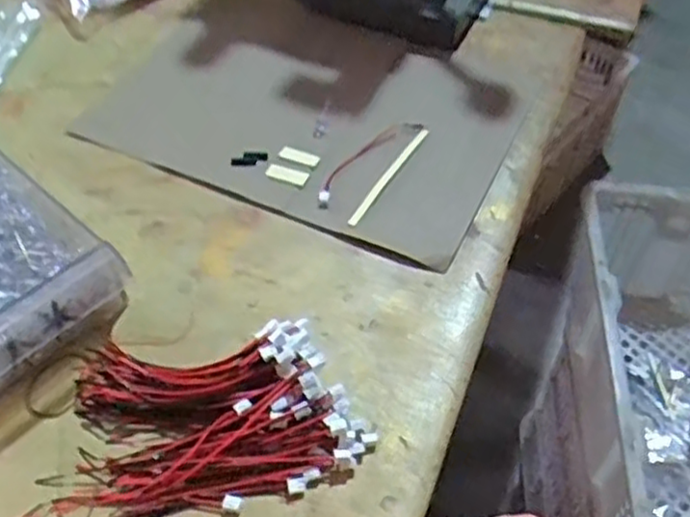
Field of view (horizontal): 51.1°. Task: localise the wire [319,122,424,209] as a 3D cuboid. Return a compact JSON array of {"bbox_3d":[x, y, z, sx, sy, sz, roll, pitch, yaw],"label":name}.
[{"bbox_3d":[0.016,-0.069,0.478,0.018,0.010,0.106,32,56,22],"label":"wire"}]

